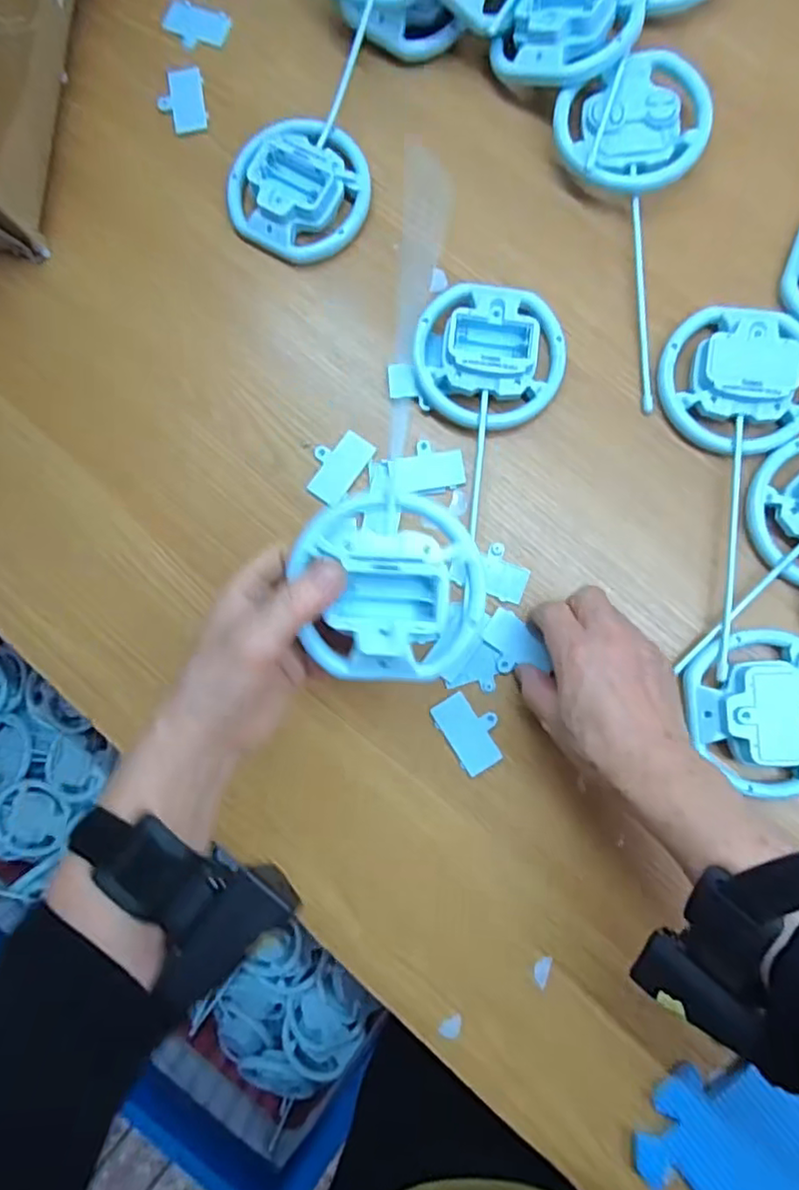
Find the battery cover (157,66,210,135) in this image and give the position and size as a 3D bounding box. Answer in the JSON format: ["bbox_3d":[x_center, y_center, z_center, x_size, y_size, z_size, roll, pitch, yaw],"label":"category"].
[{"bbox_3d":[-0.169,-0.386,0.490,0.035,0.004,0.062,-11,83,3],"label":"battery cover"}]

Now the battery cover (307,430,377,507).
[{"bbox_3d":[-0.045,-0.092,0.446,0.034,0.004,0.051,36,87,7],"label":"battery cover"}]

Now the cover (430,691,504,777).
[{"bbox_3d":[0.048,0.090,0.417,0.035,0.004,0.052,-33,82,0],"label":"cover"}]

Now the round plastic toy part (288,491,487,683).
[{"bbox_3d":[-0.005,-0.004,0.329,0.097,0.028,0.097,1,84,4],"label":"round plastic toy part"}]

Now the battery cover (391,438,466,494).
[{"bbox_3d":[0.020,-0.090,0.439,0.051,0.004,0.034,-7,83,3],"label":"battery cover"}]

